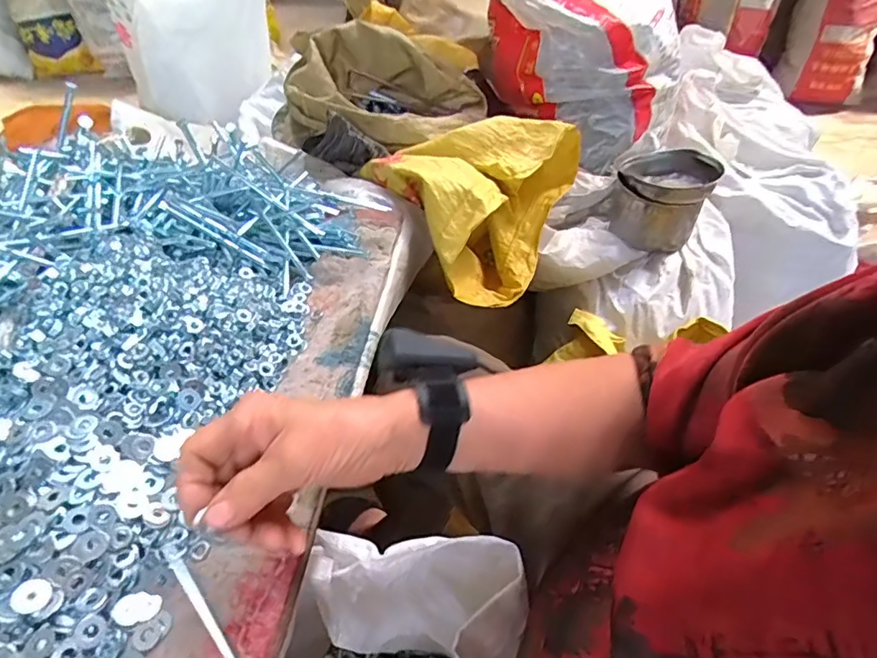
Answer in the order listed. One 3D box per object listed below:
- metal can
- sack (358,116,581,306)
[{"bbox_3d":[0.355,-0.210,0.848,0.135,0.119,0.135,11,47,13],"label":"metal can"},{"bbox_3d":[0.031,-0.180,0.751,0.246,0.182,0.289,20,49,20],"label":"sack"}]

